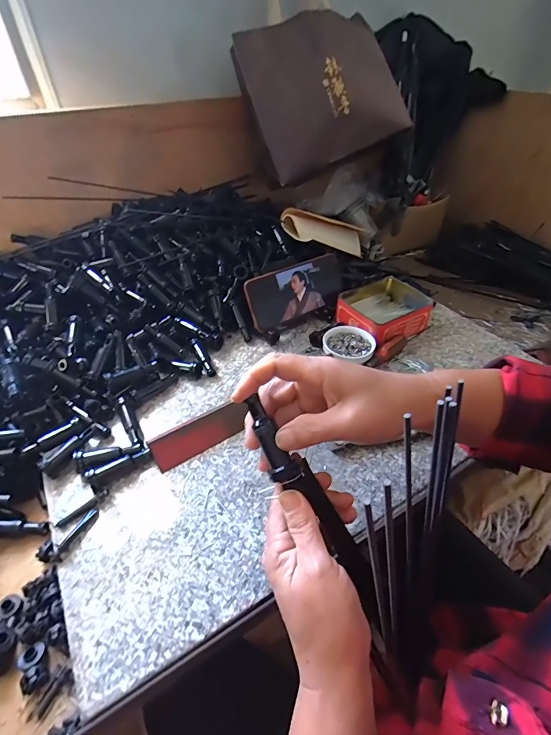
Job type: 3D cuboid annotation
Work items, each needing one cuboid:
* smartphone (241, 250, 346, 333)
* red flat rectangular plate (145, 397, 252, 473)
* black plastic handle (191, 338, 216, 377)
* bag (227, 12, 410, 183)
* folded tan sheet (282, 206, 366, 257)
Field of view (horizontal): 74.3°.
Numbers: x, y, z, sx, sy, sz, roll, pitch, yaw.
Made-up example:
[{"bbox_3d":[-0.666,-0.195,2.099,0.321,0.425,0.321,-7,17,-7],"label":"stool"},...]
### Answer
[{"bbox_3d":[0.037,-0.122,0.561,0.174,0.078,0.016,-26,23,-21],"label":"smartphone"},{"bbox_3d":[-0.084,0.073,0.407,0.108,0.004,0.037,-26,88,-21],"label":"red flat rectangular plate"},{"bbox_3d":[-0.103,-0.015,0.512,0.011,0.019,0.066,-22,47,-22],"label":"black plastic handle"},{"bbox_3d":[0.091,-0.467,0.615,0.278,0.215,0.061,-33,29,-16],"label":"bag"},{"bbox_3d":[0.111,-0.249,0.684,0.219,0.050,0.065,-5,37,-42],"label":"folded tan sheet"}]

